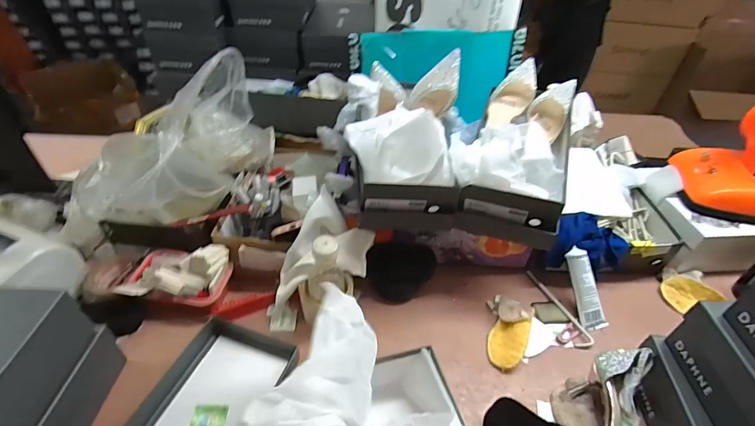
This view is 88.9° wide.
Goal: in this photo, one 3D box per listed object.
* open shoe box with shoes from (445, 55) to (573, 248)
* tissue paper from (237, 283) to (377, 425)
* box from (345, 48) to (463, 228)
[{"bbox_3d":[0.245,-0.144,0.677,0.184,0.133,0.324,16,56,14],"label":"open shoe box with shoes"},{"bbox_3d":[-0.072,0.217,0.437,0.106,0.093,0.277,18,46,16],"label":"tissue paper"},{"bbox_3d":[0.048,-0.155,0.653,0.199,0.222,0.294,6,59,4],"label":"box"}]

